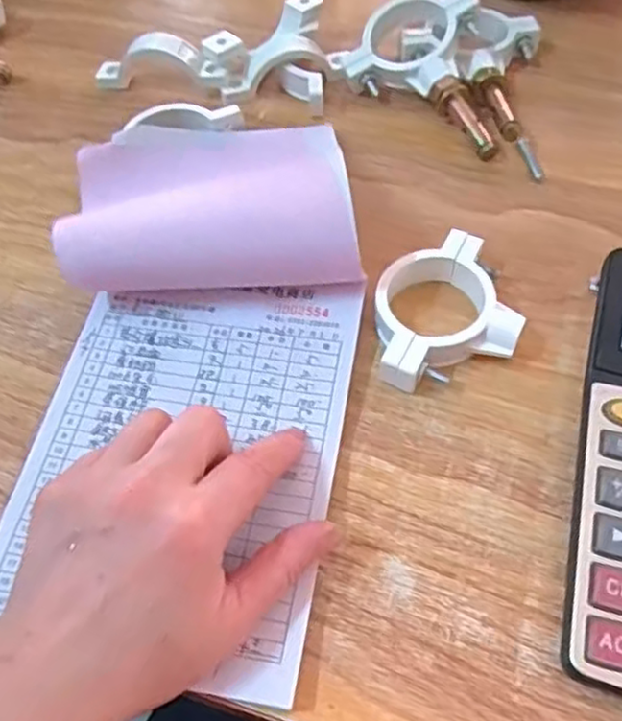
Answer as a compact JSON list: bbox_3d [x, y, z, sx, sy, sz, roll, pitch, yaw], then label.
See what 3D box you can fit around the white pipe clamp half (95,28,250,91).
[{"bbox_3d":[-0.092,-0.193,0.450,0.097,0.031,0.028,5,57,7],"label":"white pipe clamp half"}]

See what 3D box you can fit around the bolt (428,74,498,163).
[{"bbox_3d":[0.092,-0.144,0.410,0.015,0.021,0.056,-26,58,-13],"label":"bolt"}]

